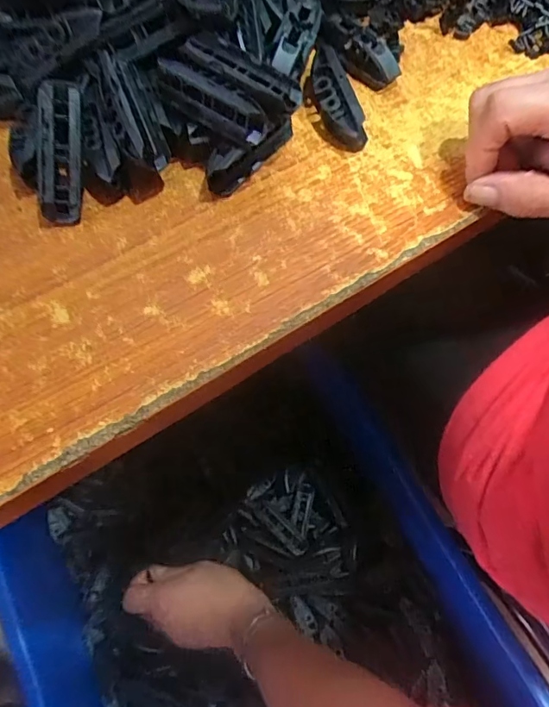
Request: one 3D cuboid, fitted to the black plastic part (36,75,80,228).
[{"bbox_3d":[-0.117,-0.109,0.272,0.022,0.007,0.074,2,97,0],"label":"black plastic part"}]

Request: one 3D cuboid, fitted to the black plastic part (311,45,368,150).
[{"bbox_3d":[0.035,-0.157,0.306,0.020,0.024,0.070,-16,67,-8],"label":"black plastic part"}]

